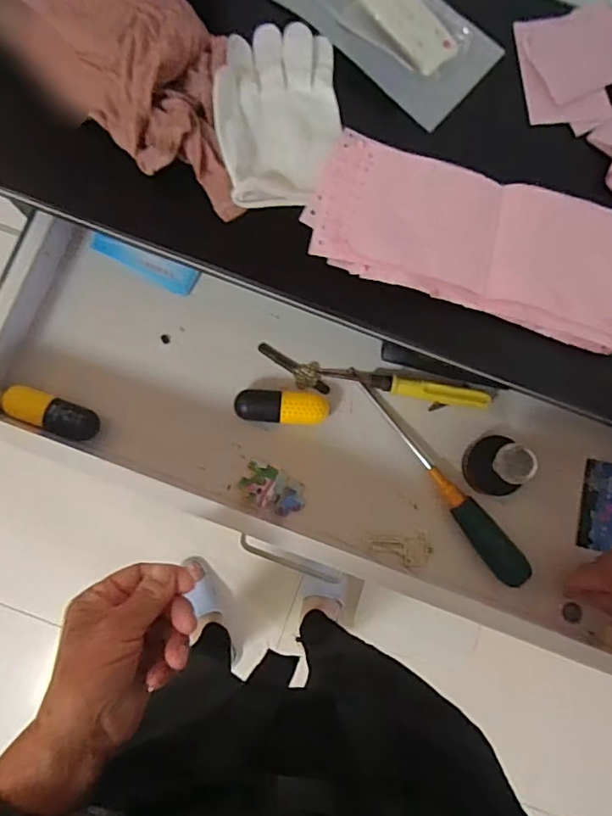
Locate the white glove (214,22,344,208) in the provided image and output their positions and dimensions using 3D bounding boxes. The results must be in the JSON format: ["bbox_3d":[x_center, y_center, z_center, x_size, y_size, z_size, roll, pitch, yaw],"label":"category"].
[{"bbox_3d":[-0.020,-0.235,0.433,0.094,0.020,0.152,-4,84,-4],"label":"white glove"}]

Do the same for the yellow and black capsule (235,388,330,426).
[{"bbox_3d":[-0.022,0.000,0.525,0.086,0.025,0.031,2,83,-3],"label":"yellow and black capsule"}]

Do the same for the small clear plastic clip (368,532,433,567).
[{"bbox_3d":[0.089,0.134,0.519,0.058,0.010,0.031,3,83,-3],"label":"small clear plastic clip"}]

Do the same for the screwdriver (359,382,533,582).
[{"bbox_3d":[0.133,0.065,0.522,0.030,0.028,0.228,-34,86,-6],"label":"screwdriver"}]

